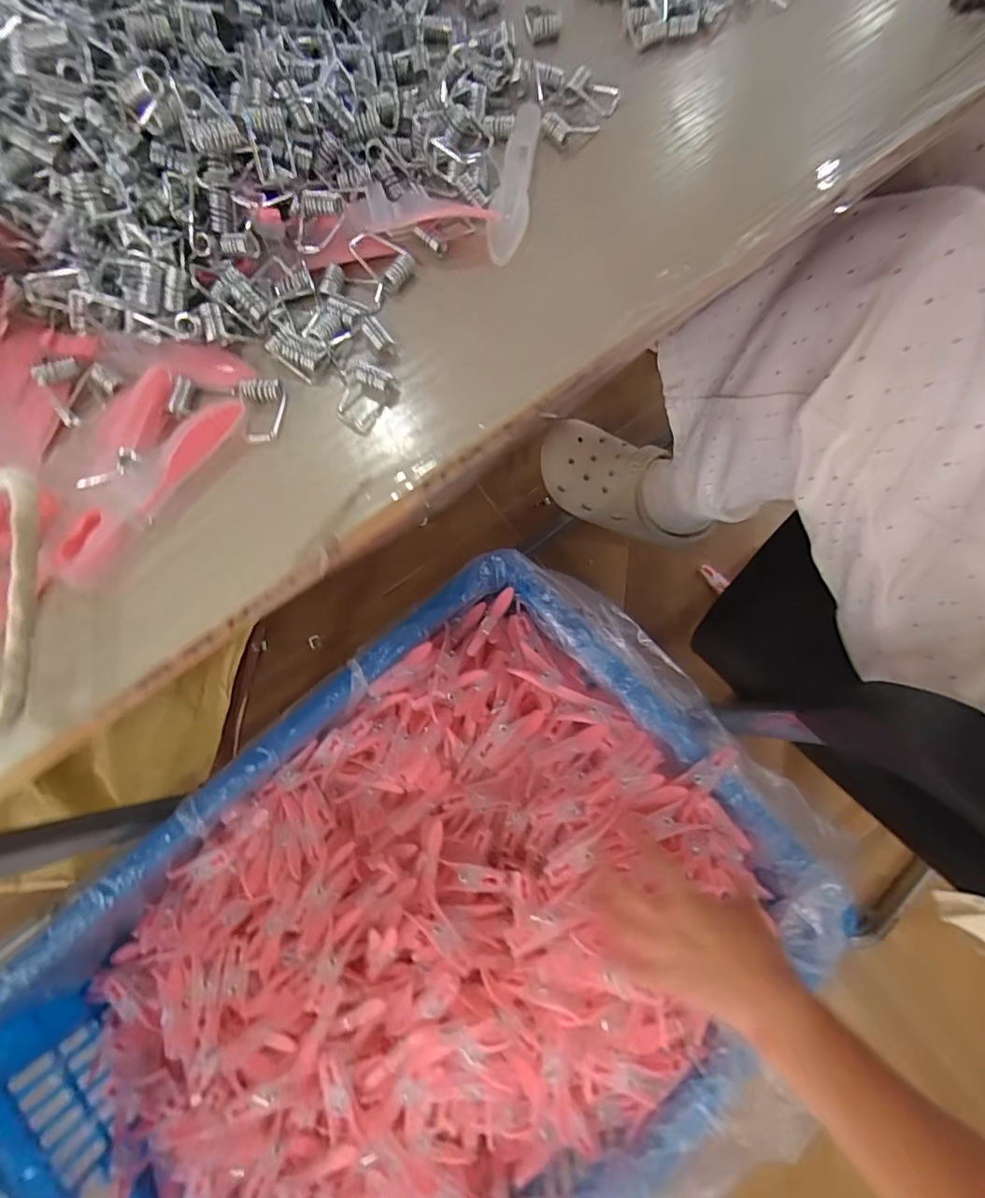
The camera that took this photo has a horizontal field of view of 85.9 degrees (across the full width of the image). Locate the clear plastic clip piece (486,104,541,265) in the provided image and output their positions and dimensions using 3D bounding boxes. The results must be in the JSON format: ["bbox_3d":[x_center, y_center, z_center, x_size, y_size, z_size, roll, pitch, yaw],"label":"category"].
[{"bbox_3d":[0.010,-0.170,0.214,0.014,0.006,0.078,9,75,2],"label":"clear plastic clip piece"}]

